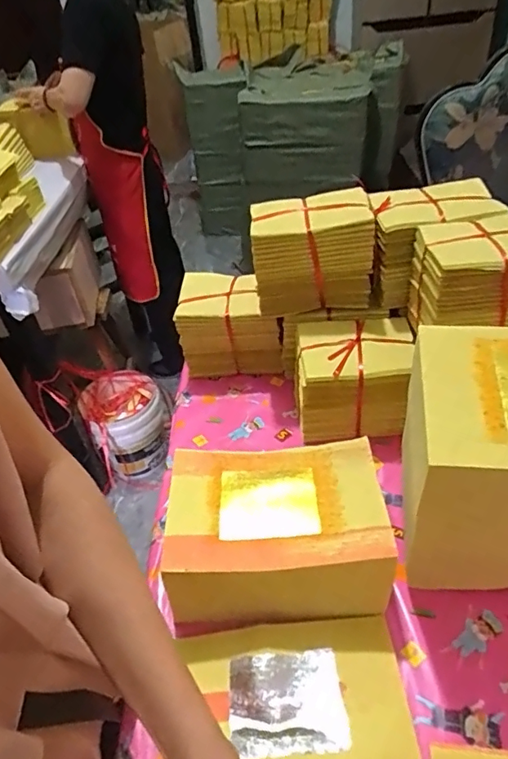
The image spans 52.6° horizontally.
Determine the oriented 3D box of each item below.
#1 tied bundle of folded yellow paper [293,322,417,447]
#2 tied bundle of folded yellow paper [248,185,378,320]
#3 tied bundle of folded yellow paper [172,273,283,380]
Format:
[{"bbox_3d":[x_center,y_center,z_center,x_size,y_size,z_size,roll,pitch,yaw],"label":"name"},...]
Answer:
[{"bbox_3d":[0.147,0.000,0.746,0.158,0.128,0.124,-1,42,8],"label":"tied bundle of folded yellow paper"},{"bbox_3d":[0.085,-0.184,0.758,0.168,0.138,0.119,-4,42,5],"label":"tied bundle of folded yellow paper"},{"bbox_3d":[-0.038,-0.089,0.878,0.163,0.149,0.120,-2,42,7],"label":"tied bundle of folded yellow paper"}]

